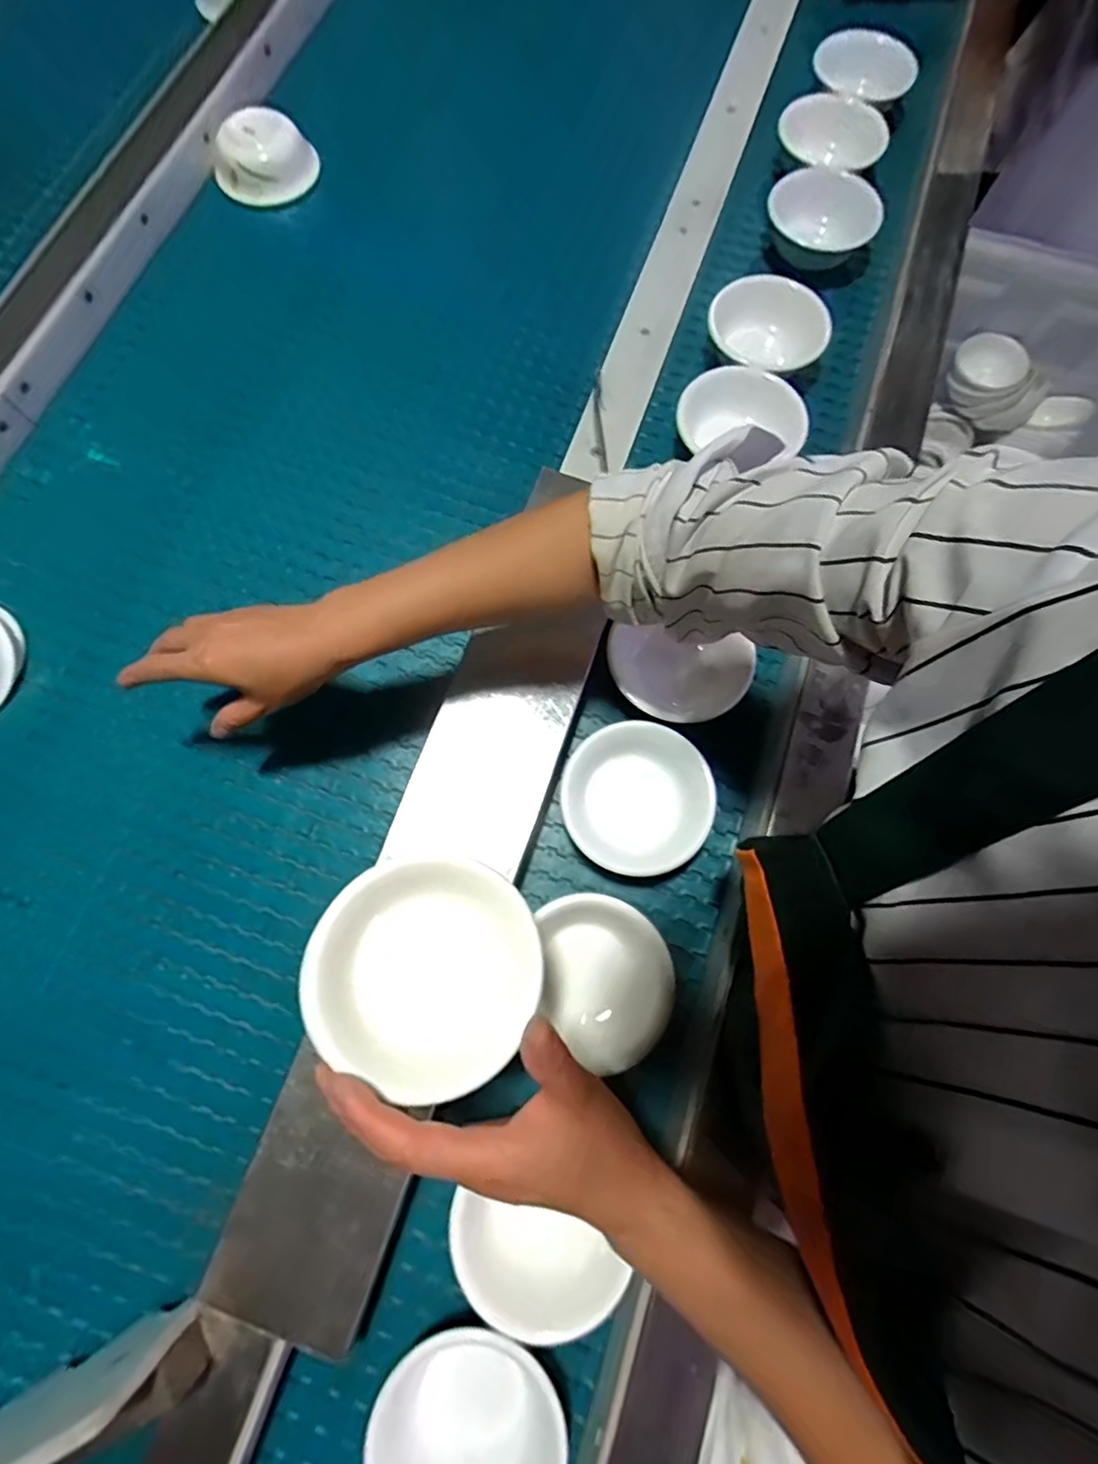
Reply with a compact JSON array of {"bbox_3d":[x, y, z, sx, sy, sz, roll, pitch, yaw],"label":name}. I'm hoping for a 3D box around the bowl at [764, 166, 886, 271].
[{"bbox_3d":[0.280,-0.529,0.619,0.112,0.048,0.102,0,75,-1],"label":"bowl"}]

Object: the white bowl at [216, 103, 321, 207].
[{"bbox_3d":[-0.305,-0.620,0.636,0.112,0.056,0.083,-21,76,-7],"label":"white bowl"}]

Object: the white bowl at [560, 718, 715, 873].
[{"bbox_3d":[0.070,0.052,0.463,0.118,0.043,0.109,0,75,0],"label":"white bowl"}]

